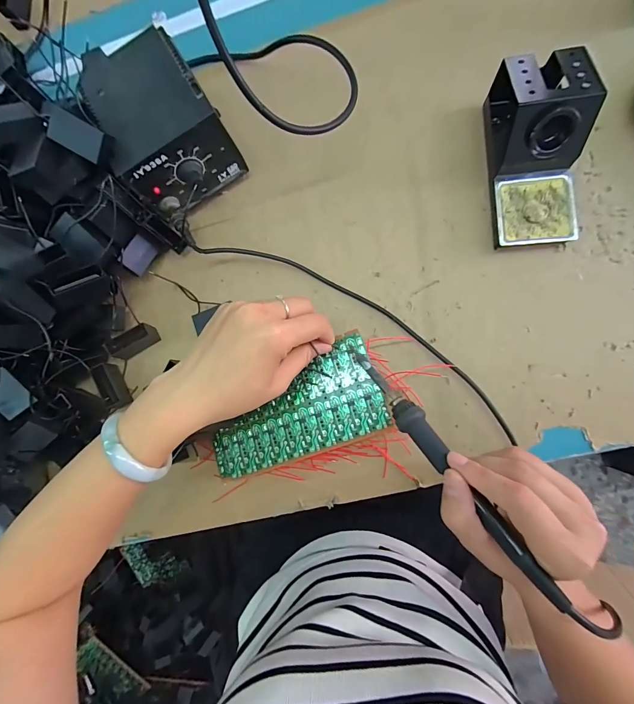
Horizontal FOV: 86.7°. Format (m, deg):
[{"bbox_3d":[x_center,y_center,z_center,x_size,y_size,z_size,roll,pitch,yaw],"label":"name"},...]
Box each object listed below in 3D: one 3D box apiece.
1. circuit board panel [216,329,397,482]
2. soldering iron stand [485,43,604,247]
[{"bbox_3d":[-0.025,0.054,0.318,0.170,0.008,0.088,-21,79,8],"label":"circuit board panel"},{"bbox_3d":[0.209,-0.188,0.315,0.071,0.074,0.159,-3,85,8],"label":"soldering iron stand"}]

